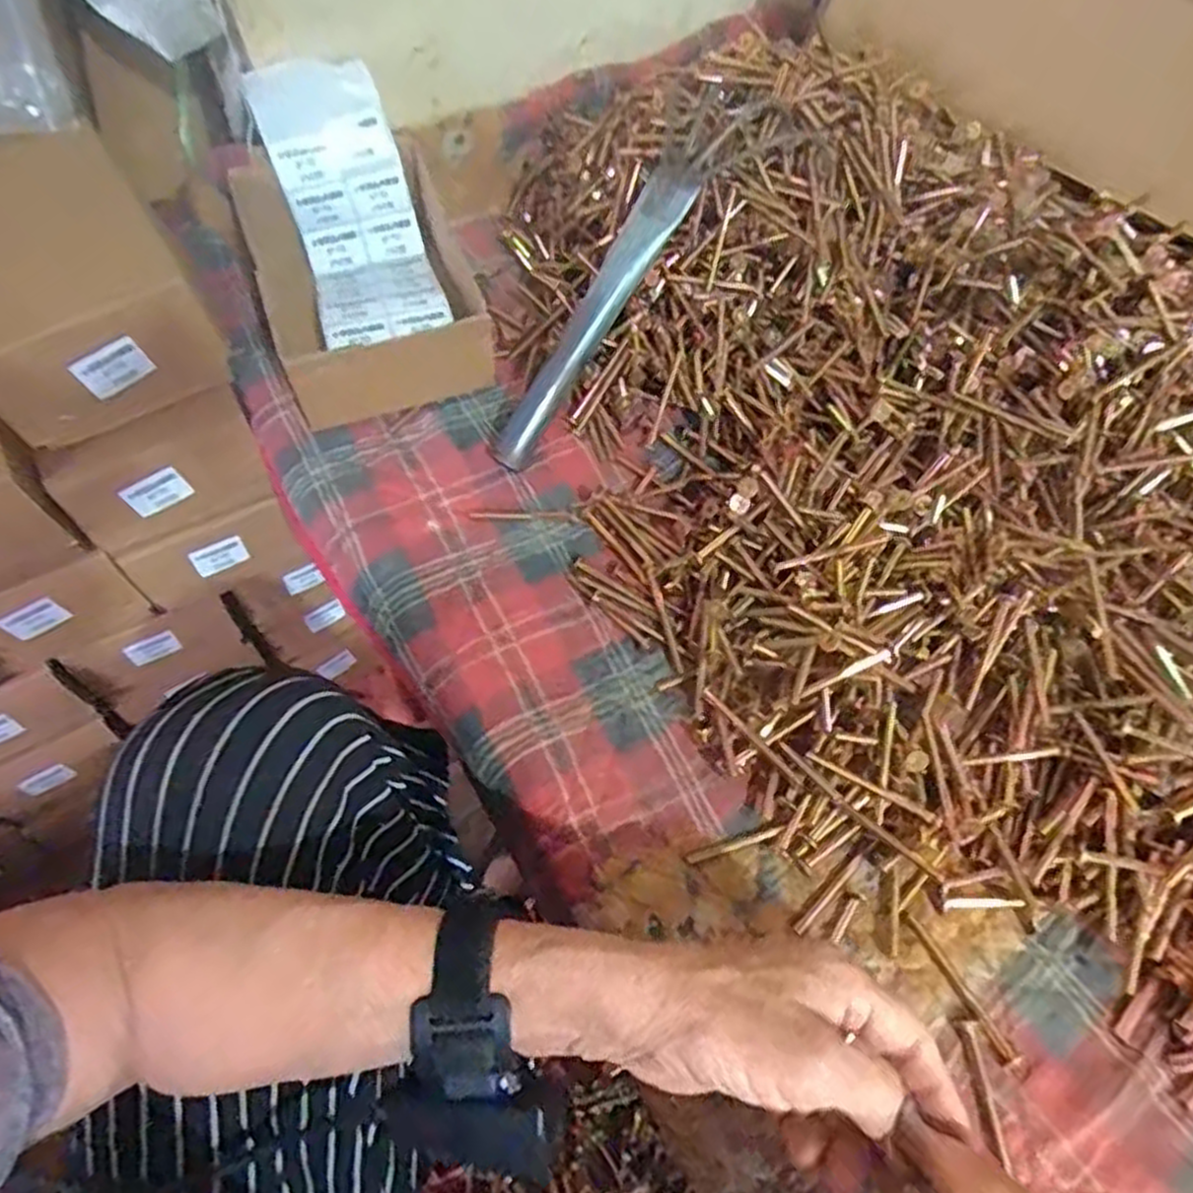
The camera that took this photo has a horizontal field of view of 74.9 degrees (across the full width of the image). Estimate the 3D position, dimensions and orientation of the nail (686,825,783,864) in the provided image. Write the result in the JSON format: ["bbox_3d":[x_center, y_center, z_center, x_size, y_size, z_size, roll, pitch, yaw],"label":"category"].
[{"bbox_3d":[0.071,0.126,0.398,0.052,0.006,0.006,-18,60,-7],"label":"nail"}]

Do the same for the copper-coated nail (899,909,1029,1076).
[{"bbox_3d":[0.170,0.182,0.361,0.009,0.007,0.077,-27,64,-13],"label":"copper-coated nail"}]

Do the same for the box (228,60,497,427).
[{"bbox_3d":[-0.170,-0.250,0.548,0.140,0.128,0.230,-21,63,-10],"label":"box"}]

